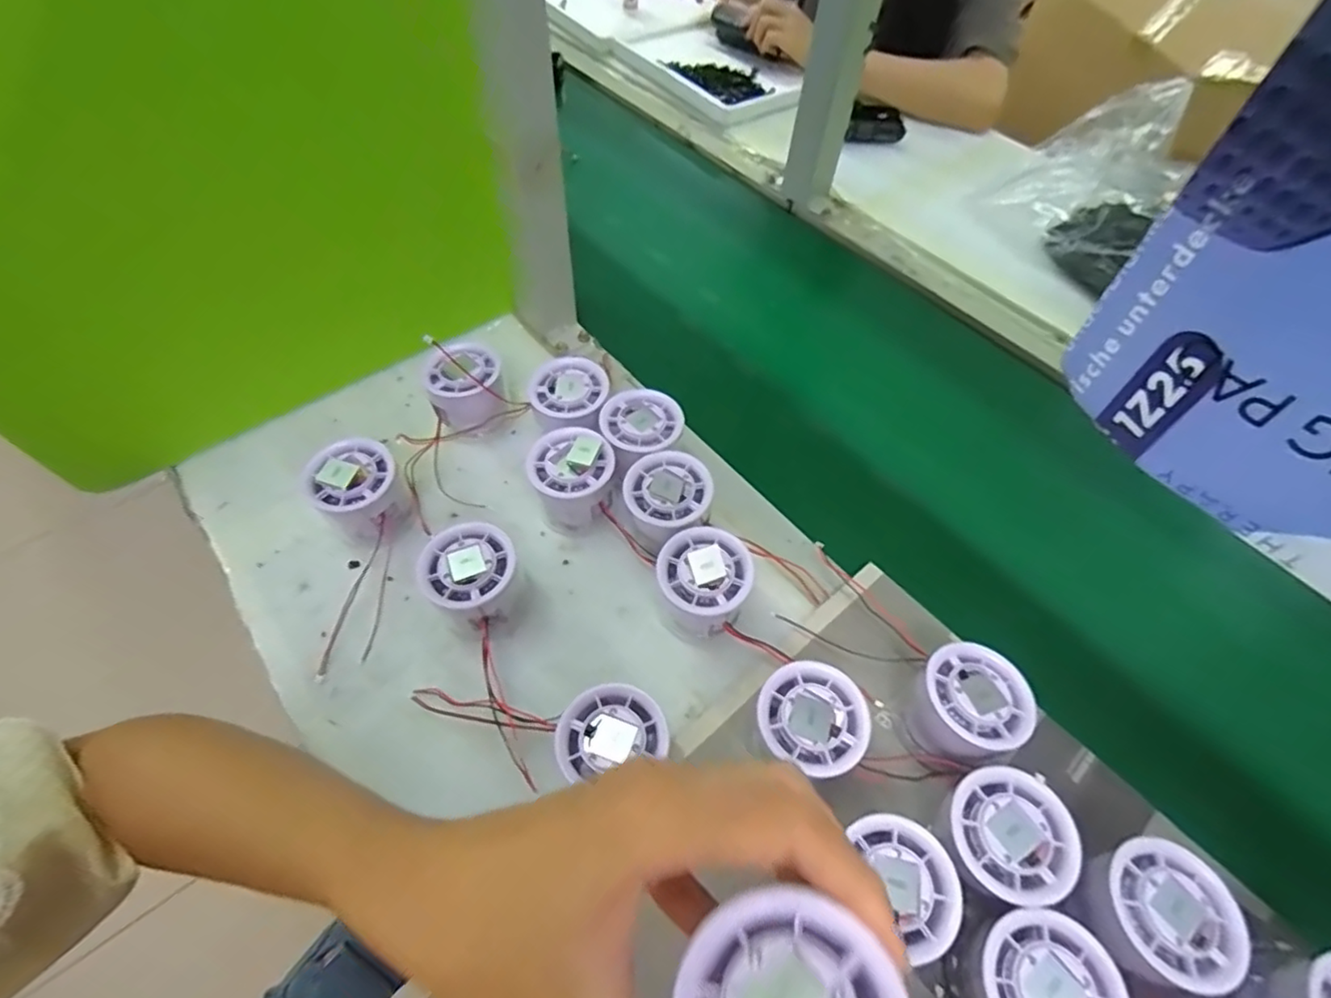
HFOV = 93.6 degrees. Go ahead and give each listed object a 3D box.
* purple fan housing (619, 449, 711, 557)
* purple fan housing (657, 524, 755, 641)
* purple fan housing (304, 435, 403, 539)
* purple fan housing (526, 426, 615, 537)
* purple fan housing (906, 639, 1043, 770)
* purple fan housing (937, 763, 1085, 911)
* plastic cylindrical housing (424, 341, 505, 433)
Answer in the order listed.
[{"bbox_3d":[0.001,0.006,0.425,0.057,0.060,0.060,1,56,-2],"label":"purple fan housing"},{"bbox_3d":[0.024,0.055,0.395,0.055,0.055,0.059,1,56,-2],"label":"purple fan housing"},{"bbox_3d":[-0.206,-0.005,0.421,0.053,0.053,0.053,1,56,-2],"label":"purple fan housing"},{"bbox_3d":[-0.064,-0.011,0.435,0.059,0.062,0.054,-3,56,-4],"label":"purple fan housing"},{"bbox_3d":[0.168,0.119,0.355,0.056,0.054,0.056,1,56,-2],"label":"purple fan housing"},{"bbox_3d":[0.166,0.170,0.315,0.059,0.044,0.057,1,56,-2],"label":"purple fan housing"},{"bbox_3d":[-0.151,-0.082,0.477,0.051,0.056,0.047,-22,60,-16],"label":"plastic cylindrical housing"}]

